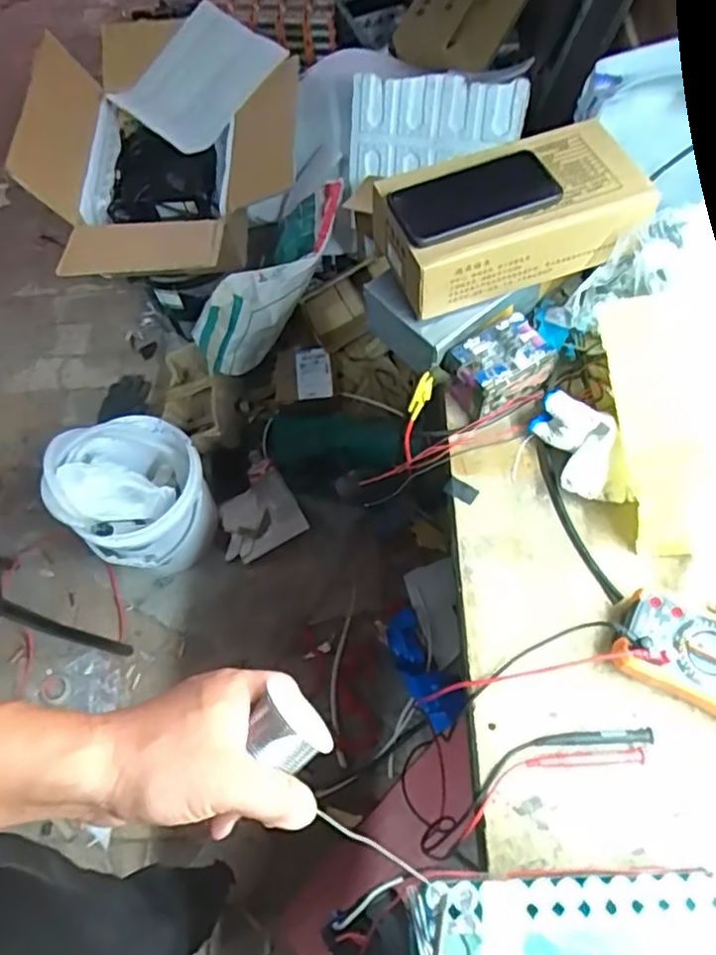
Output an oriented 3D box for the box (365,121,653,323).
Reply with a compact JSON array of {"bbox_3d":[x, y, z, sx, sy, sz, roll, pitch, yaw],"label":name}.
[{"bbox_3d":[0.163,-0.267,0.692,0.264,0.084,0.132,-19,63,-6],"label":"box"}]

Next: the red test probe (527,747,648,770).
[{"bbox_3d":[0.192,0.238,0.559,0.097,0.006,0.012,-6,62,1],"label":"red test probe"}]

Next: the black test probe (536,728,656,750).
[{"bbox_3d":[0.205,0.227,0.572,0.098,0.009,0.014,-4,62,2],"label":"black test probe"}]

